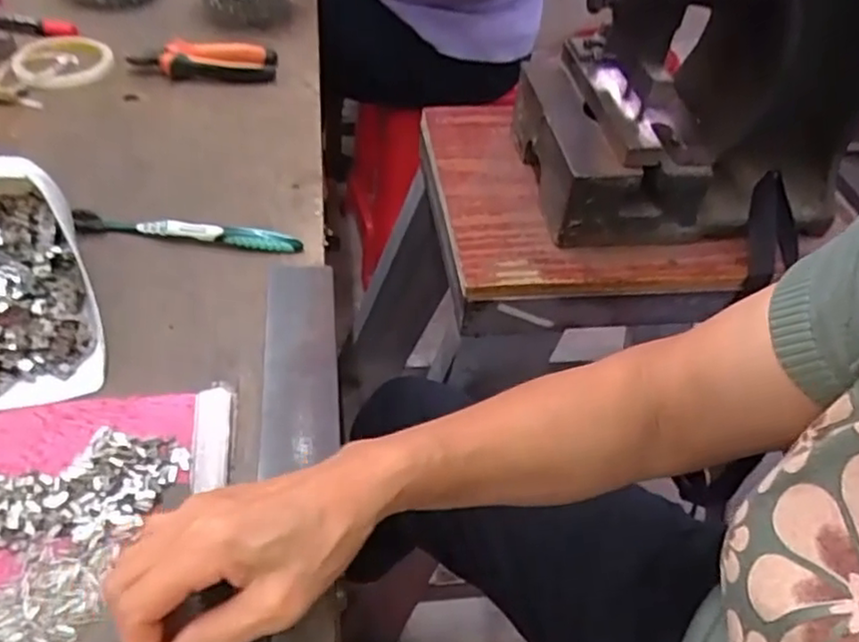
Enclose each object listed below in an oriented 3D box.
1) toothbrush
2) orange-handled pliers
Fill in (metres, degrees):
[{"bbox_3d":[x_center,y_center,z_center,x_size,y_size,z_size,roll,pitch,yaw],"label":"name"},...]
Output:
[{"bbox_3d":[-0.194,-0.074,0.551,0.179,0.016,0.018,6,46,-2],"label":"toothbrush"},{"bbox_3d":[-0.242,-0.282,0.739,0.150,0.034,0.040,-10,48,-15],"label":"orange-handled pliers"}]

